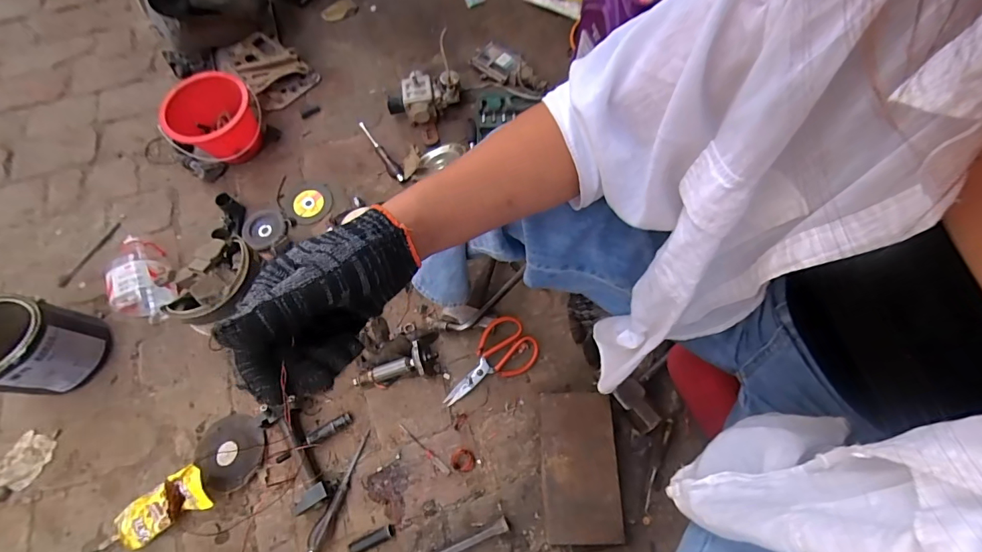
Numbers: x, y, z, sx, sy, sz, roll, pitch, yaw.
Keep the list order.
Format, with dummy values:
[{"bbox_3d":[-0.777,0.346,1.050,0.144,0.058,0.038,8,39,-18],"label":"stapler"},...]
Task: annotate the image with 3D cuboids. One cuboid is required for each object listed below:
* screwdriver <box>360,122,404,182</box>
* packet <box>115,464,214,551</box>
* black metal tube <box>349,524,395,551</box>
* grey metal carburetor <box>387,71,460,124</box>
[{"bbox_3d":[-0.252,-0.291,0.979,0.030,0.027,0.184,-32,71,-12],"label":"screwdriver"},{"bbox_3d":[-0.536,0.379,0.689,0.159,0.029,0.075,-34,76,3],"label":"packet"},{"bbox_3d":[-0.198,0.437,0.693,0.077,0.015,0.021,-22,69,-8],"label":"black metal tube"},{"bbox_3d":[-0.155,-0.430,1.010,0.185,0.084,0.087,-33,71,-12],"label":"grey metal carburetor"}]

